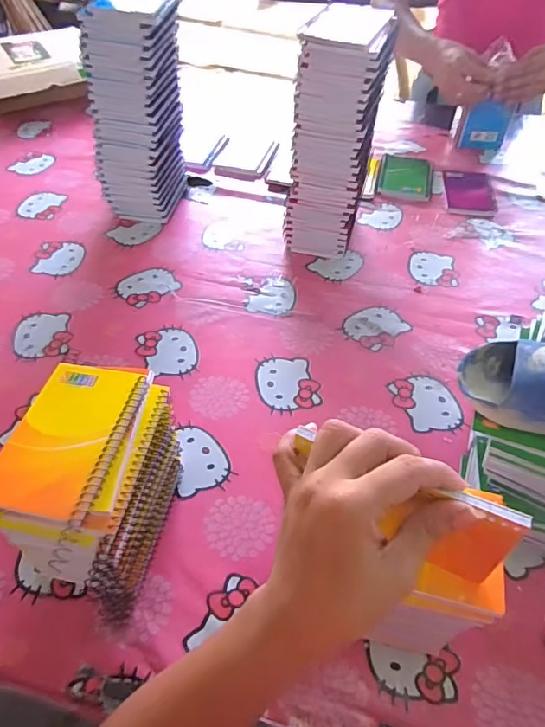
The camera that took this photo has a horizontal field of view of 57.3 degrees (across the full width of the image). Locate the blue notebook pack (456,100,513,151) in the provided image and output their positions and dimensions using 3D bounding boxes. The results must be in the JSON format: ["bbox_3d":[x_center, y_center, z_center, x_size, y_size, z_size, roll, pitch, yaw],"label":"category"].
[{"bbox_3d":[0.406,-0.455,0.957,0.087,0.085,0.015,13,51,10],"label":"blue notebook pack"}]

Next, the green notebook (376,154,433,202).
[{"bbox_3d":[0.241,-0.340,0.899,0.092,0.009,0.143,12,51,8],"label":"green notebook"}]

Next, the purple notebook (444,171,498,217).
[{"bbox_3d":[0.349,-0.303,0.885,0.087,0.011,0.150,8,51,6],"label":"purple notebook"}]

